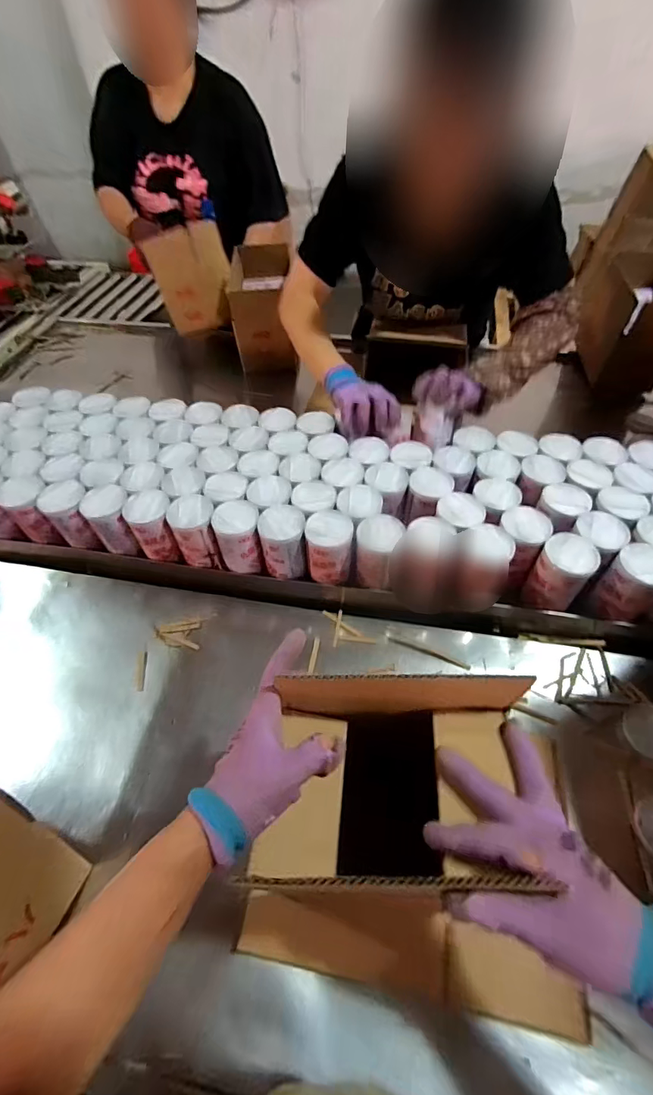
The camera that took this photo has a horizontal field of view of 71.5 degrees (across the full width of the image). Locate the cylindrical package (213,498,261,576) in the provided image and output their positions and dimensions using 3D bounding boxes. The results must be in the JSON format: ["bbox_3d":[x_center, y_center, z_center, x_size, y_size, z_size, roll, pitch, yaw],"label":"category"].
[{"bbox_3d":[-0.125,-0.013,0.655,0.060,0.091,0.070,-13,53,-10],"label":"cylindrical package"}]

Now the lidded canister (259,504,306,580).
[{"bbox_3d":[-0.061,-0.005,0.645,0.059,0.091,0.067,-8,52,-5],"label":"lidded canister"}]

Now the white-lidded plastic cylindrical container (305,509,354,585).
[{"bbox_3d":[0.005,-0.001,0.634,0.061,0.080,0.066,0,52,0],"label":"white-lidded plastic cylindrical container"}]

